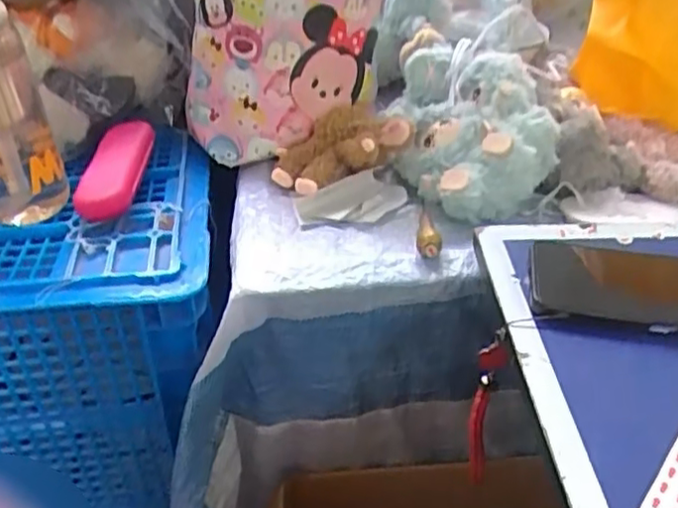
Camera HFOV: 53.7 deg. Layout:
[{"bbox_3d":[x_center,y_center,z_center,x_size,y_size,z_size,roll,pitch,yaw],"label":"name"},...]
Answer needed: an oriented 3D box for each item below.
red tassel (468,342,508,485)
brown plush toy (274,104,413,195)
[{"bbox_3d":[0.110,0.124,0.514,0.019,0.153,0.010,6,38,9],"label":"red tassel"},{"bbox_3d":[0.003,-0.100,0.654,0.130,0.064,0.088,2,37,3],"label":"brown plush toy"}]

